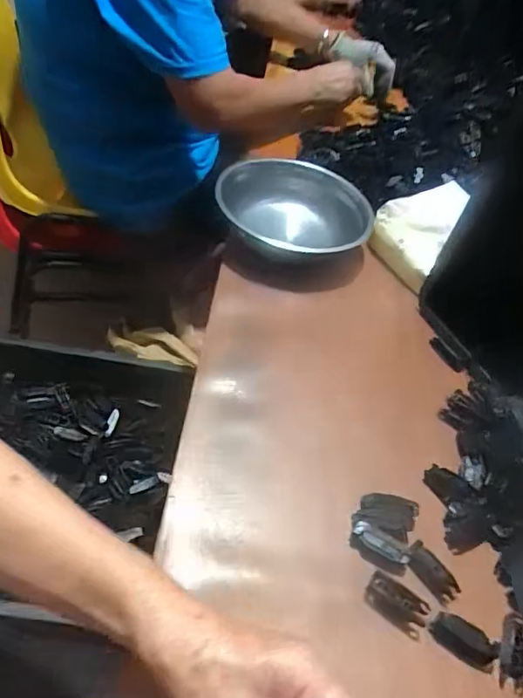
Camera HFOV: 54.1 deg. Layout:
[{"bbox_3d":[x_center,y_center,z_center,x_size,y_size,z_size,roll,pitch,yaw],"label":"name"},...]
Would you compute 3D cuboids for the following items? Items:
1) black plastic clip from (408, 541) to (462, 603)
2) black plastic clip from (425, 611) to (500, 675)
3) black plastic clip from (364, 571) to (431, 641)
[{"bbox_3d":[0.137,0.181,0.416,0.021,0.010,0.046,-23,57,-29],"label":"black plastic clip"},{"bbox_3d":[0.152,0.218,0.383,0.052,0.013,0.021,29,49,14],"label":"black plastic clip"},{"bbox_3d":[0.104,0.195,0.394,0.047,0.016,0.025,32,50,16],"label":"black plastic clip"}]

